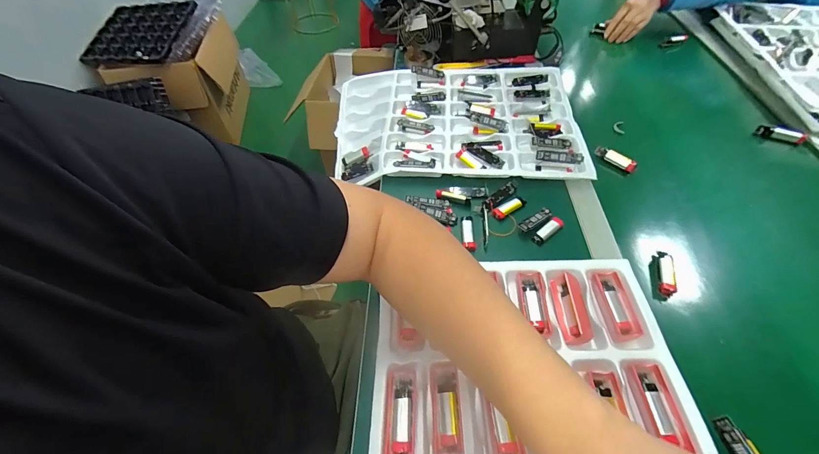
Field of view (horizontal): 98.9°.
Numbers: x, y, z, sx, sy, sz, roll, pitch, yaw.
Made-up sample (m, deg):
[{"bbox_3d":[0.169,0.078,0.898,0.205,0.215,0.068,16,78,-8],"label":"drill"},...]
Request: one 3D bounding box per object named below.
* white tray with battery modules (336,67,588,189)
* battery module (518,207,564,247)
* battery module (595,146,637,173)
[{"bbox_3d":[0.079,-0.195,0.660,0.443,0.053,0.327,-1,52,2],"label":"white tray with battery modules"},{"bbox_3d":[0.189,-0.005,0.497,0.063,0.012,0.040,-35,58,-22],"label":"battery module"},{"bbox_3d":[0.345,-0.114,0.589,0.017,0.016,0.069,-35,58,-23],"label":"battery module"}]

